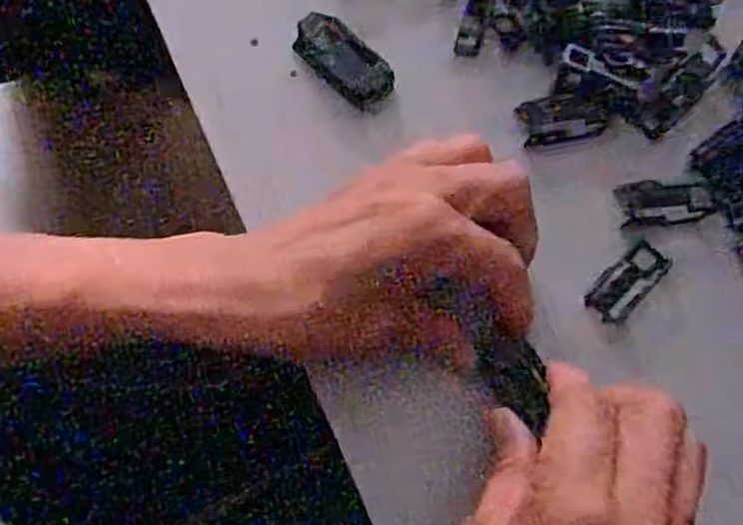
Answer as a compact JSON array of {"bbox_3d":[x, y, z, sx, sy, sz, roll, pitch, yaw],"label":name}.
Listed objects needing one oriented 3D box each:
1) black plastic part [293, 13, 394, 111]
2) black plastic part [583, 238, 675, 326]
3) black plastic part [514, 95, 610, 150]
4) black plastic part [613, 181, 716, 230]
[{"bbox_3d":[-0.013,-0.090,0.344,0.048,0.017,0.020,40,80,6],"label":"black plastic part"},{"bbox_3d":[0.112,0.009,0.335,0.020,0.004,0.039,41,80,6],"label":"black plastic part"},{"bbox_3d":[0.085,-0.064,0.344,0.038,0.009,0.020,-7,79,-3],"label":"black plastic part"},{"bbox_3d":[0.132,-0.026,0.340,0.043,0.004,0.020,-3,79,-2],"label":"black plastic part"}]

